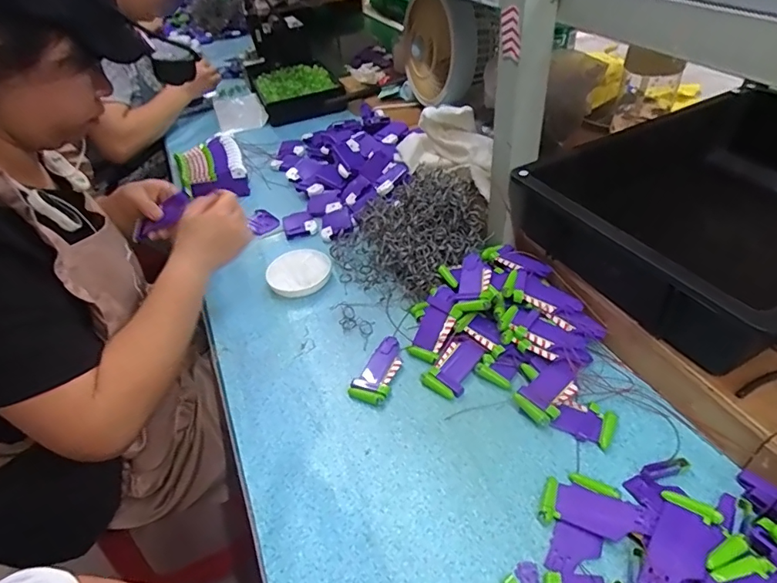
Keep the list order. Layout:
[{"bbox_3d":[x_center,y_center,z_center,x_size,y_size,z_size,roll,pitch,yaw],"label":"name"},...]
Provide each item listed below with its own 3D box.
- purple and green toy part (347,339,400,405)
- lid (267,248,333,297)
[{"bbox_3d":[-0.009,0.089,0.559,0.041,0.012,0.088,14,45,21],"label":"purple and green toy part"},{"bbox_3d":[-0.127,-0.032,0.703,0.088,0.018,0.099,-4,41,2],"label":"lid"}]

